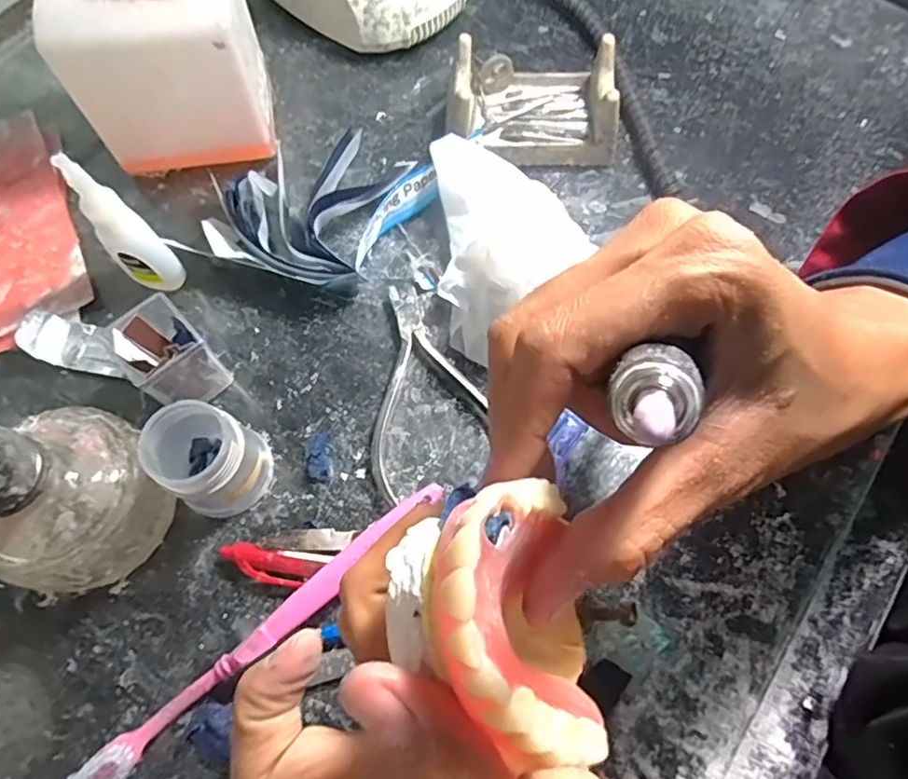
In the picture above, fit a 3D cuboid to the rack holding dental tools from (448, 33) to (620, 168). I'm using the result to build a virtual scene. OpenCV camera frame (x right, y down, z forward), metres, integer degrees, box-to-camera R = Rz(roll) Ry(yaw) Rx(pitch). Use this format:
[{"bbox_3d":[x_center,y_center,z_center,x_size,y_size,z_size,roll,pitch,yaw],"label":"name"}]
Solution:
[{"bbox_3d":[0.047,-0.168,0.348,0.097,0.042,0.069,-2,69,-1],"label":"rack holding dental tools"}]

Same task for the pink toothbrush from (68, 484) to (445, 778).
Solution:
[{"bbox_3d":[-0.081,0.106,0.255,0.191,0.021,0.014,-39,74,-14],"label":"pink toothbrush"}]

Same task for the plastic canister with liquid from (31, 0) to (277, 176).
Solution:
[{"bbox_3d":[-0.150,-0.179,0.307,0.085,0.126,0.064,-9,69,-4],"label":"plastic canister with liquid"}]

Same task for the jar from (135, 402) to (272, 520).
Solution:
[{"bbox_3d":[-0.110,0.029,0.269,0.047,0.049,0.039,37,73,13],"label":"jar"}]

